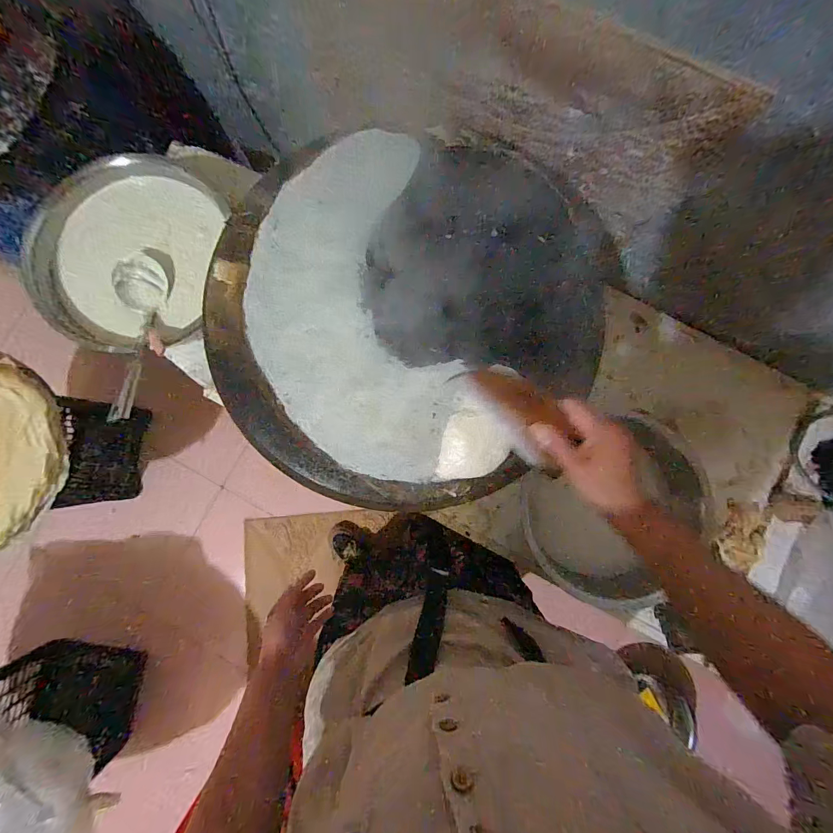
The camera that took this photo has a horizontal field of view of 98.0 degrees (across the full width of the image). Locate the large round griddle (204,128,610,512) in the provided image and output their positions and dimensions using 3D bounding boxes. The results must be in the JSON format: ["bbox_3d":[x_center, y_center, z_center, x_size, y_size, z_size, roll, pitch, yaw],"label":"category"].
[{"bbox_3d":[-0.010,-0.140,0.492,0.514,0.047,0.498,0,85,-1],"label":"large round griddle"}]

